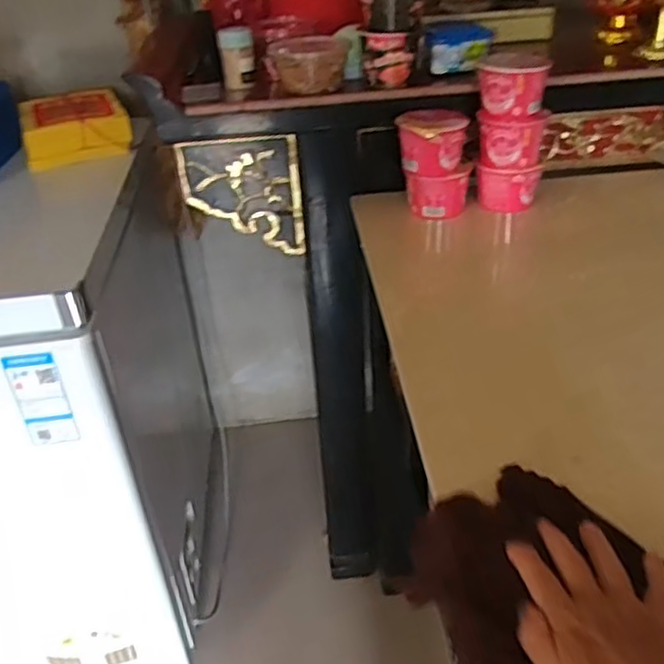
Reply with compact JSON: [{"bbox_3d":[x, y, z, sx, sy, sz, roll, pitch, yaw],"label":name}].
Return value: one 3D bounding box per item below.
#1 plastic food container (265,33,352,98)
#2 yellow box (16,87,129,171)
[{"bbox_3d":[-0.035,-0.388,0.999,0.112,0.056,0.122,-10,34,-9],"label":"plastic food container"},{"bbox_3d":[-0.474,-0.381,1.287,0.179,0.078,0.203,-14,35,-15],"label":"yellow box"}]

